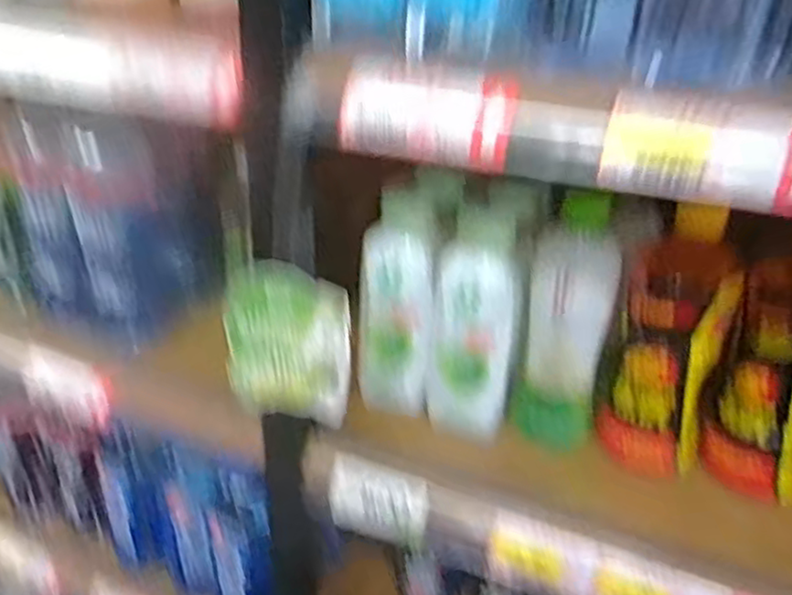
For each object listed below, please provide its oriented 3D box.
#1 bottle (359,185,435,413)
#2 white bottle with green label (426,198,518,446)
[{"bbox_3d":[0.002,0.004,0.549,0.056,0.157,0.065,-1,27,-4],"label":"bottle"},{"bbox_3d":[0.054,0.022,0.515,0.059,0.169,0.035,8,28,13],"label":"white bottle with green label"}]

